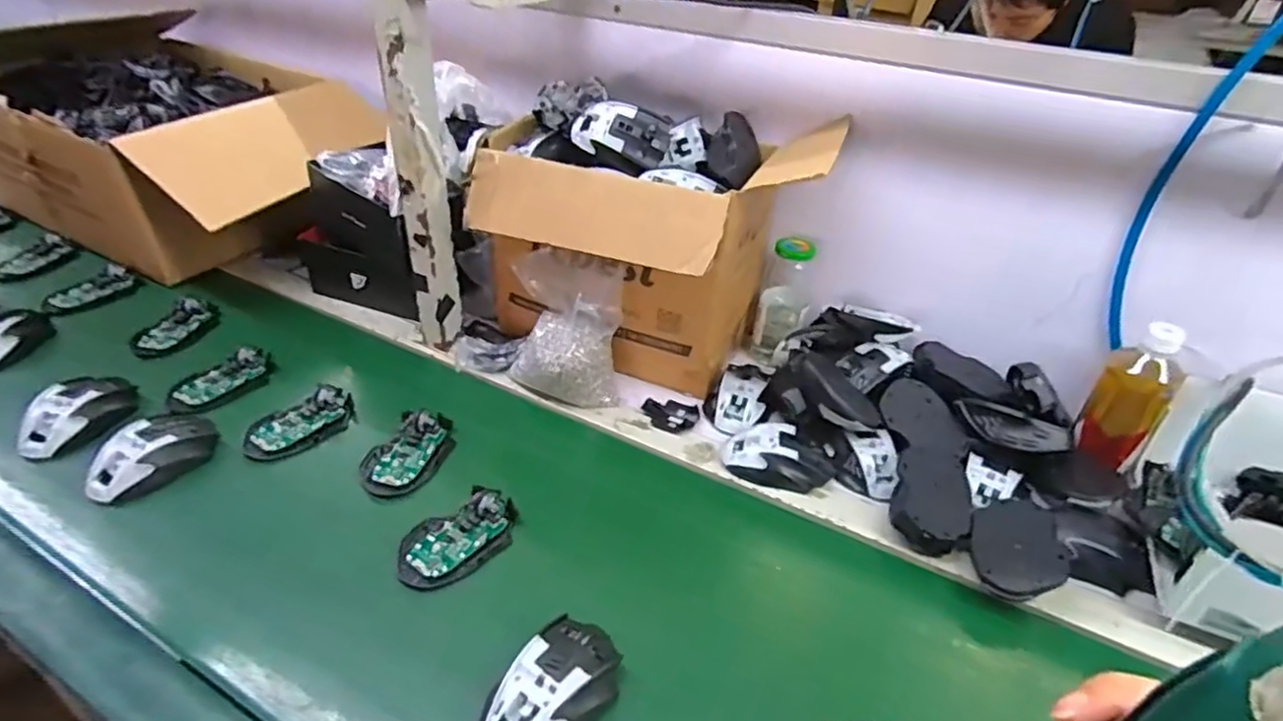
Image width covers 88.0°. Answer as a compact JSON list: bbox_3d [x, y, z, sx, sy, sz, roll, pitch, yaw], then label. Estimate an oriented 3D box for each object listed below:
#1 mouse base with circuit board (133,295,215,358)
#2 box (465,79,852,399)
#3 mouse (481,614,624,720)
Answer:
[{"bbox_3d":[-0.596,-0.043,0.842,0.054,0.016,0.125,8,35,5],"label":"mouse base with circuit board"},{"bbox_3d":[0.002,-0.138,0.794,0.381,0.280,0.215,15,37,15],"label":"box"},{"bbox_3d":[-0.067,0.243,0.491,0.076,0.036,0.119,26,41,27],"label":"mouse"}]

